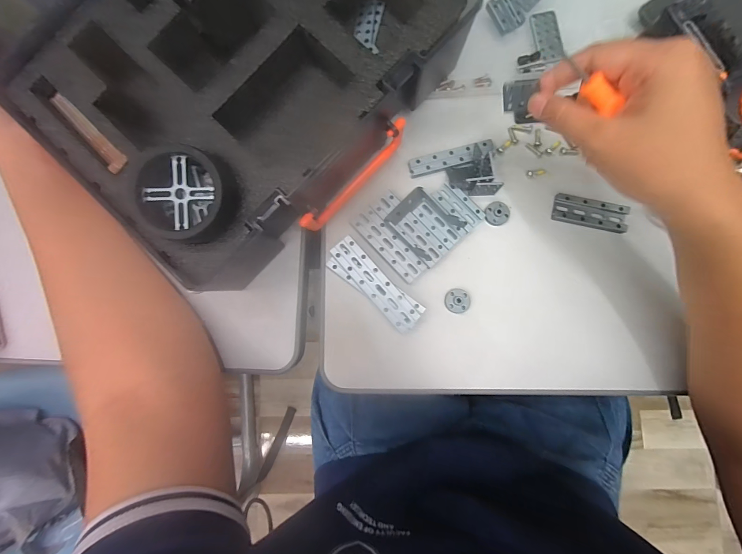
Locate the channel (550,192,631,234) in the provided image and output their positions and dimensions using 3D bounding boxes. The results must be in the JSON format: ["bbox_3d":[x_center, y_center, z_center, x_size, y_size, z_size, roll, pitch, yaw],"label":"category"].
[{"bbox_3d":[0.199,-0.057,0.293,0.062,0.007,0.026,14,87,4],"label":"channel"}]

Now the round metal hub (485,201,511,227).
[{"bbox_3d":[0.117,-0.059,0.297,0.022,0.006,0.023,0,86,3],"label":"round metal hub"}]

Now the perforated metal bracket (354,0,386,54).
[{"bbox_3d":[-0.002,-0.207,0.266,0.021,0.004,0.044,8,84,2],"label":"perforated metal bracket"}]

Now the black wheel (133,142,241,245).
[{"bbox_3d":[-0.130,-0.058,0.227,0.062,0.024,0.062,0,84,1],"label":"black wheel"}]

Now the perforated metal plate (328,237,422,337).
[{"bbox_3d":[0.004,0.007,0.287,0.024,0.011,0.095,-42,84,-3],"label":"perforated metal plate"}]

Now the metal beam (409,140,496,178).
[{"bbox_3d":[0.077,-0.111,0.303,0.082,0.009,0.015,-15,85,2],"label":"metal beam"}]

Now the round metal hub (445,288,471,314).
[{"bbox_3d":[0.078,0.021,0.291,0.023,0.007,0.022,0,86,3],"label":"round metal hub"}]

